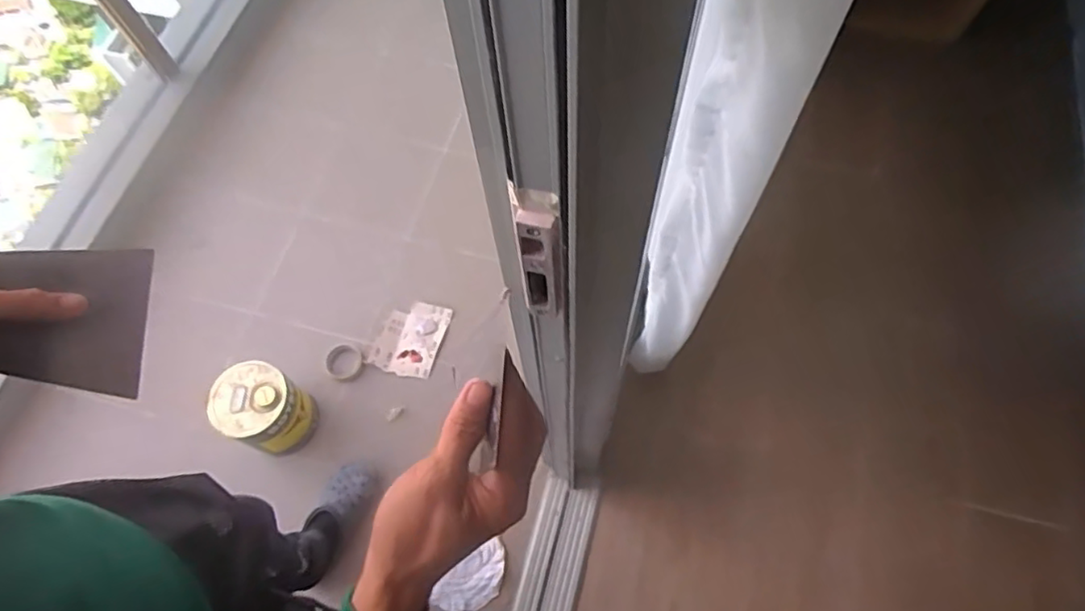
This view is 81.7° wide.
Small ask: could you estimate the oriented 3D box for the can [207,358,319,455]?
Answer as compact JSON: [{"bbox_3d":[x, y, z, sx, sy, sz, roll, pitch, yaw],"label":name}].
[{"bbox_3d":[-0.609,0.227,1.372,0.162,0.184,0.155,-1,66,2],"label":"can"}]

